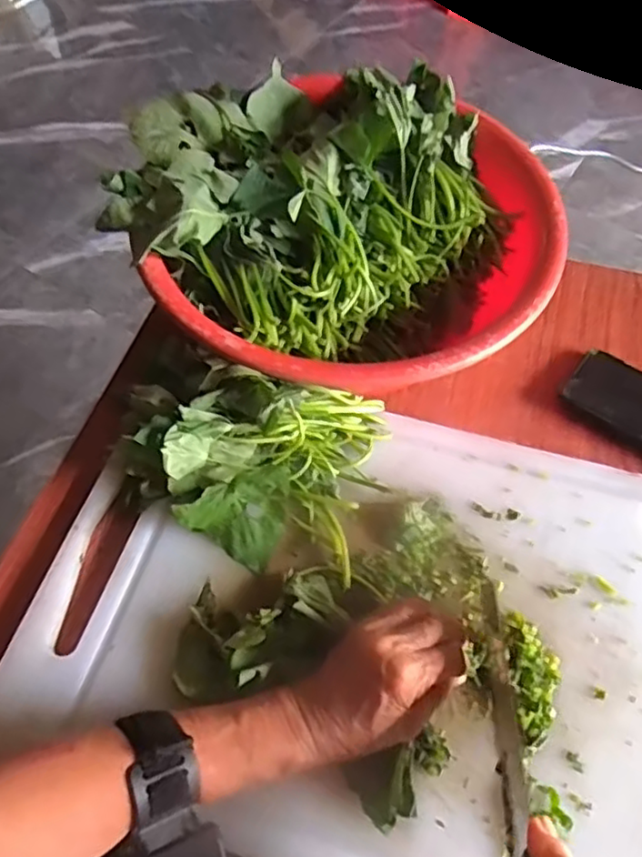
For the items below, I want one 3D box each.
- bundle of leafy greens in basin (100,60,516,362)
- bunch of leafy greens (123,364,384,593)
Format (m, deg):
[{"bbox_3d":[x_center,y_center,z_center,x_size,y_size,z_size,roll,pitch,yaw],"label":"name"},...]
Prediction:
[{"bbox_3d":[-0.006,-0.210,0.565,0.323,0.086,0.263,-31,67,-18],"label":"bundle of leafy greens in basin"},{"bbox_3d":[-0.052,0.022,0.489,0.187,0.065,0.139,8,60,4],"label":"bunch of leafy greens"}]

